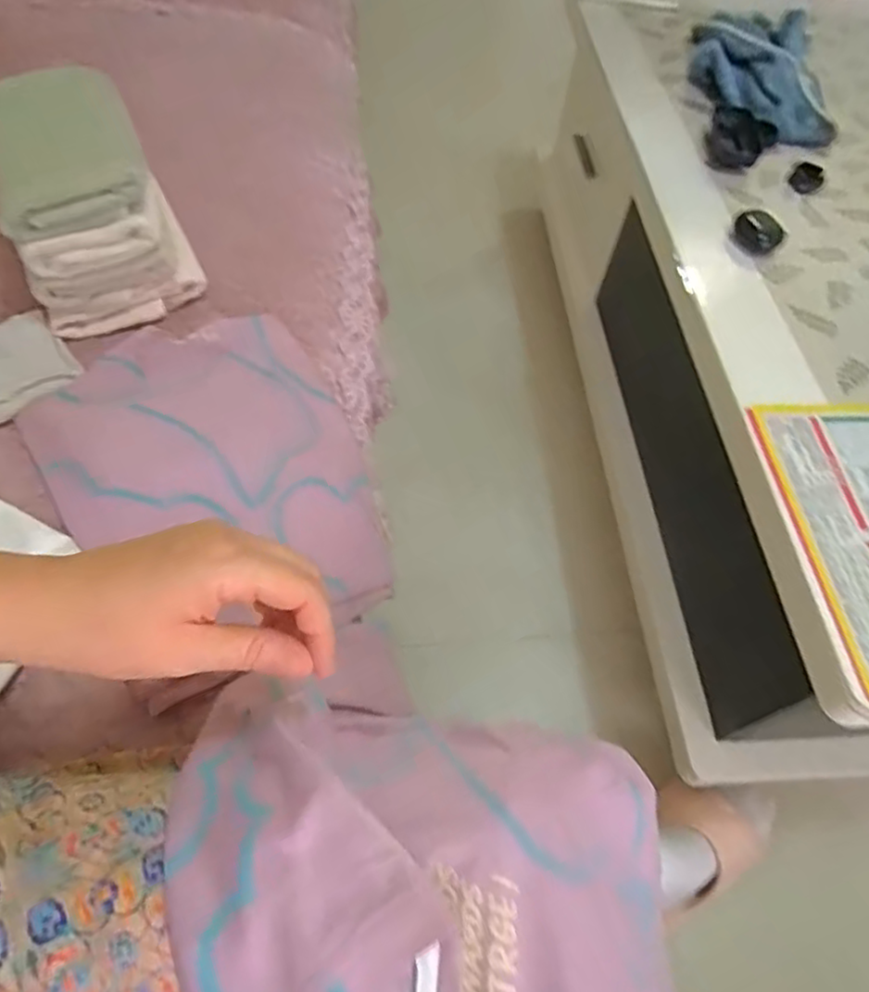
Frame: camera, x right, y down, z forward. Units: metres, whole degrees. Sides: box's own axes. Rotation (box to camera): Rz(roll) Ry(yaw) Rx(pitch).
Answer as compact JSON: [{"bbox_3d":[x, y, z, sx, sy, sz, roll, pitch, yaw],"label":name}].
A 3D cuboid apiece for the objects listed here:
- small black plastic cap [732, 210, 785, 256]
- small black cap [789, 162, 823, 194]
[{"bbox_3d":[0.362,-0.294,0.723,0.053,0.023,0.051,2,58,-3],"label":"small black plastic cap"},{"bbox_3d":[0.455,-0.387,0.785,0.034,0.022,0.031,2,58,-3],"label":"small black cap"}]

